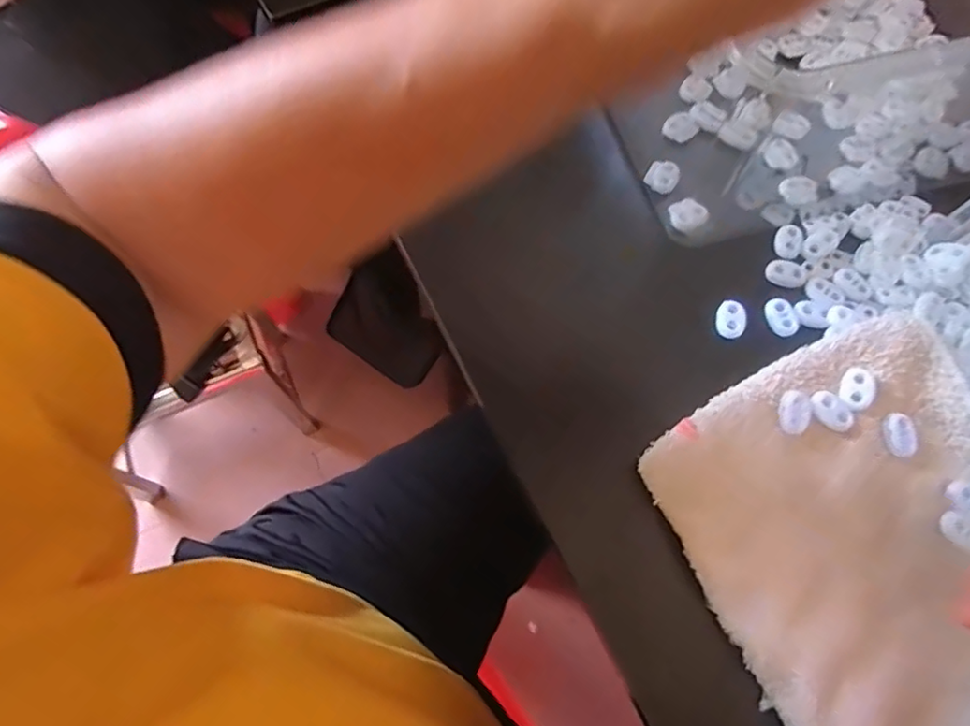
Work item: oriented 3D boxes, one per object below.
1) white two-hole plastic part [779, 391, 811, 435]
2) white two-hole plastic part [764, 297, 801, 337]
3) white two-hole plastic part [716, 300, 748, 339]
[{"bbox_3d":[0.157,0.025,0.295,0.015,0.004,0.022,14,68,5],"label":"white two-hole plastic part"},{"bbox_3d":[0.169,-0.026,0.332,0.015,0.006,0.023,-21,69,-9],"label":"white two-hole plastic part"},{"bbox_3d":[0.140,-0.025,0.329,0.016,0.004,0.022,11,68,4],"label":"white two-hole plastic part"}]

